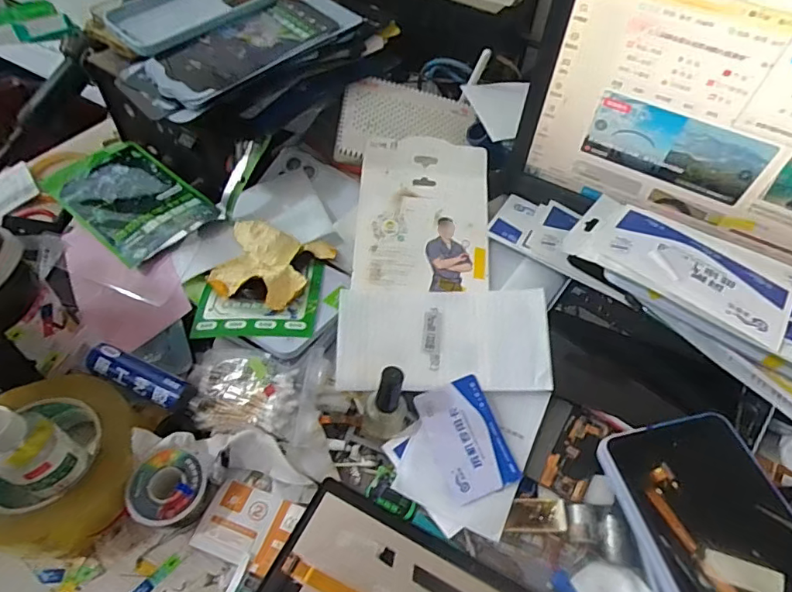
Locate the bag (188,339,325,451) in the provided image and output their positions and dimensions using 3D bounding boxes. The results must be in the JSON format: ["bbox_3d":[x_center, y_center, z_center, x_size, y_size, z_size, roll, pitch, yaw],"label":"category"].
[{"bbox_3d":[-0.114,0.072,0.403,0.110,0.034,0.074,14,53,8],"label":"bag"}]

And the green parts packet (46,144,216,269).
[{"bbox_3d":[-0.271,-0.103,0.512,0.212,0.023,0.104,31,60,34],"label":"green parts packet"}]

